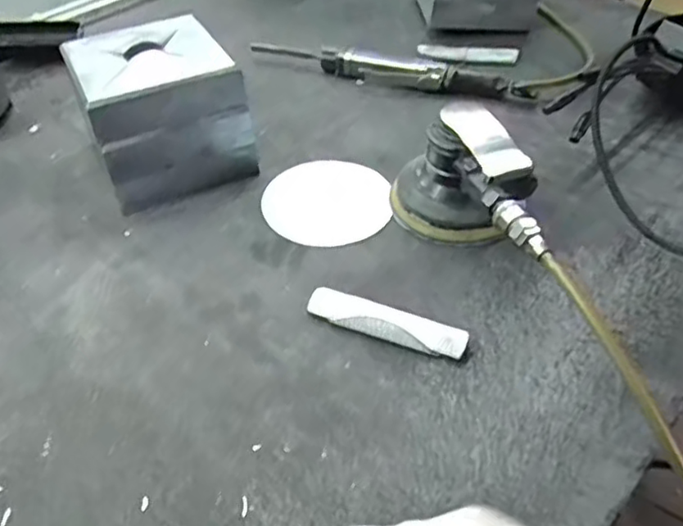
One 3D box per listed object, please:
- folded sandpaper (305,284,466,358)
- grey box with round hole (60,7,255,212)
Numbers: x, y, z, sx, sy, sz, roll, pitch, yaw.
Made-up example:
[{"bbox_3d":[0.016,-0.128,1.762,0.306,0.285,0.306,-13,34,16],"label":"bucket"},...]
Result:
[{"bbox_3d":[0.031,0.042,0.459,0.117,0.015,0.026,16,46,18],"label":"folded sandpaper"},{"bbox_3d":[-0.169,-0.143,0.590,0.128,0.110,0.137,-22,47,-20],"label":"grey box with round hole"}]

